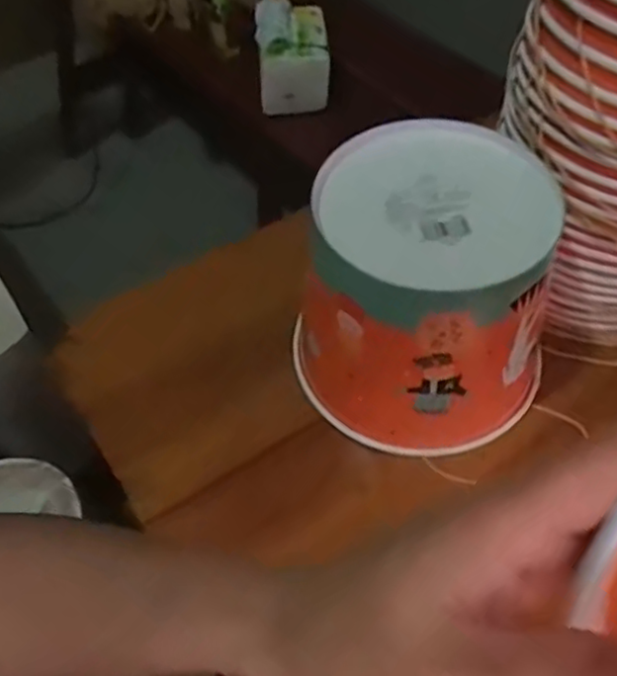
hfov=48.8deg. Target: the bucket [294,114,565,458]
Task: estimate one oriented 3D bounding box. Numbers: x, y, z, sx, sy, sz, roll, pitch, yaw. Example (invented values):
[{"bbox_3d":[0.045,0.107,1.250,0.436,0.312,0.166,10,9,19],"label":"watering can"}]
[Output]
[{"bbox_3d":[0.067,-0.027,0.406,0.130,0.139,0.140,8,55,7],"label":"bucket"}]

